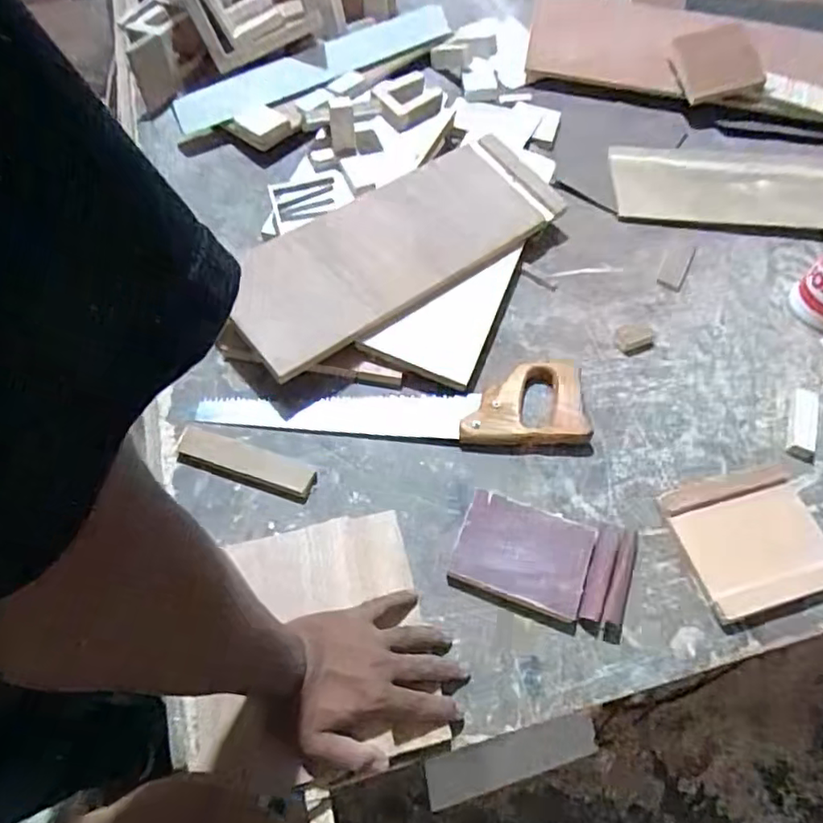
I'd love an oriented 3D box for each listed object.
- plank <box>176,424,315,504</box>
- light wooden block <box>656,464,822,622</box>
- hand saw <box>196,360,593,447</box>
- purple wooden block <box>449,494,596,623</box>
[{"bbox_3d":[-0.174,0.056,0.655,0.146,0.011,0.041,17,62,6],"label":"plank"},{"bbox_3d":[0.346,0.126,0.632,0.144,0.028,0.139,-11,62,-9],"label":"light wooden block"},{"bbox_3d":[-0.018,-0.015,0.689,0.418,0.030,0.098,1,61,-3],"label":"hand saw"},{"bbox_3d":[0.110,0.138,0.614,0.125,0.018,0.098,20,62,8],"label":"purple wooden block"}]

